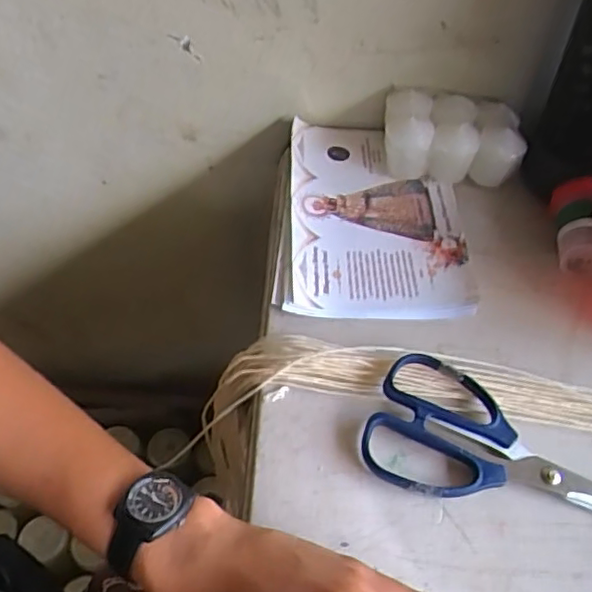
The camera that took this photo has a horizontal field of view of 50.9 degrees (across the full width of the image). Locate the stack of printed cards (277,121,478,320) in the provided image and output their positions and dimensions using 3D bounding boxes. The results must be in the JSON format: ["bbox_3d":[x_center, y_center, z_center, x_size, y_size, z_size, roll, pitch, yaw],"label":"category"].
[{"bbox_3d":[0.061,-0.073,0.508,0.146,0.012,0.223,2,50,0],"label":"stack of printed cards"}]

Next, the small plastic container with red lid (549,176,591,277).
[{"bbox_3d":[0.219,-0.052,0.477,0.043,0.048,0.066,10,51,6],"label":"small plastic container with red lid"}]

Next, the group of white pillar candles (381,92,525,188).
[{"bbox_3d":[0.133,-0.138,0.539,0.115,0.044,0.073,3,50,3],"label":"group of white pillar candles"}]

